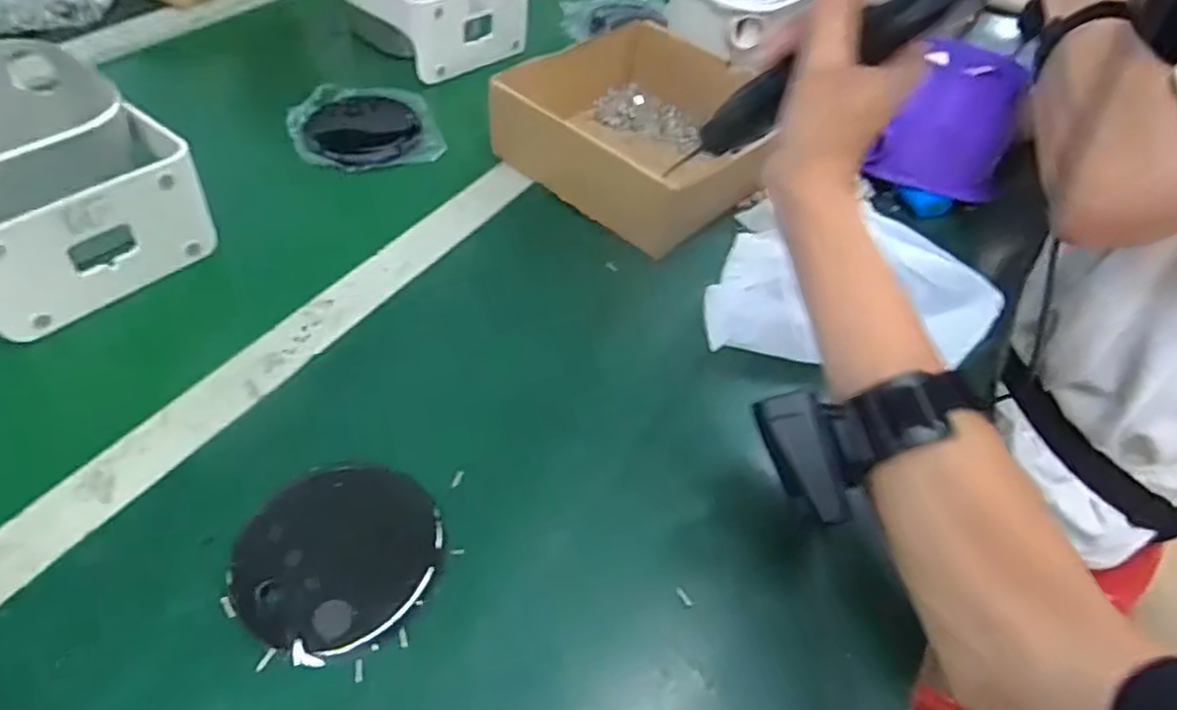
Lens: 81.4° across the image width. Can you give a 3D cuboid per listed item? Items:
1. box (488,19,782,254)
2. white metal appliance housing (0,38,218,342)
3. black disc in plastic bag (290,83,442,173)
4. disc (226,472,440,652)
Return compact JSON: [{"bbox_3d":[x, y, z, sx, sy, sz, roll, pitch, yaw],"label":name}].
[{"bbox_3d":[0.045,-0.203,0.600,0.210,0.066,0.189,37,54,23],"label":"box"},{"bbox_3d":[-0.385,-0.128,0.469,0.182,0.100,0.151,35,53,20],"label":"white metal appliance housing"},{"bbox_3d":[-0.208,-0.213,0.633,0.123,0.011,0.132,-15,53,-19],"label":"black disc in plastic bag"},{"bbox_3d":[-0.133,0.103,0.359,0.098,0.008,0.098,4,49,-4],"label":"disc"}]

